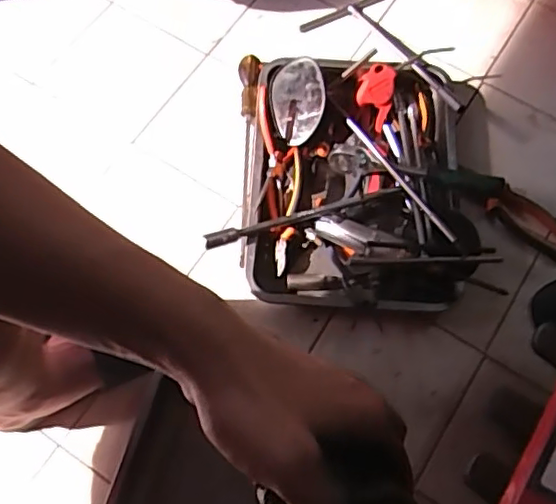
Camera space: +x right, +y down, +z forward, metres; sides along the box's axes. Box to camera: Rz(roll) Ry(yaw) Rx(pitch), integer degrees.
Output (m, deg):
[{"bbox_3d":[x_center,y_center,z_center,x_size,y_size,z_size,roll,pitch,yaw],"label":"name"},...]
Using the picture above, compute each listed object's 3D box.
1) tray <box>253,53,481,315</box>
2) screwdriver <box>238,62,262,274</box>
[{"bbox_3d":[0.110,-0.111,0.864,0.318,0.075,0.390,4,68,2],"label":"tray"},{"bbox_3d":[-0.053,-0.147,0.892,0.032,0.029,0.366,3,68,1],"label":"screwdriver"}]

